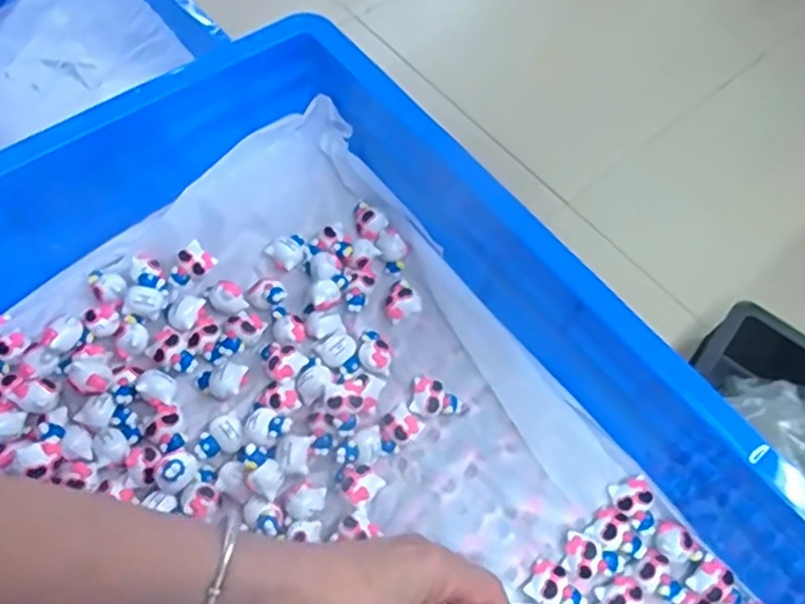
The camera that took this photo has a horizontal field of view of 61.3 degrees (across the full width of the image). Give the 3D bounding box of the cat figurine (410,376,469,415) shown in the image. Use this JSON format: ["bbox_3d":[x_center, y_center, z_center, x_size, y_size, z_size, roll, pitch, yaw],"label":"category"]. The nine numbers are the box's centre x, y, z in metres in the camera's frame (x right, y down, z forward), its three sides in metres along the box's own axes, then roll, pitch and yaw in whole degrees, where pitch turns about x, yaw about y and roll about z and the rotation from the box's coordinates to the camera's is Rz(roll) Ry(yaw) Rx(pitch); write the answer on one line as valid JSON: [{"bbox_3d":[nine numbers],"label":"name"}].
[{"bbox_3d":[0.026,0.067,0.468,0.040,0.017,0.027,13,63,3],"label":"cat figurine"}]

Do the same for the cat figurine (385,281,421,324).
[{"bbox_3d":[0.000,-0.001,0.496,0.025,0.020,0.023,1,63,-3],"label":"cat figurine"}]

